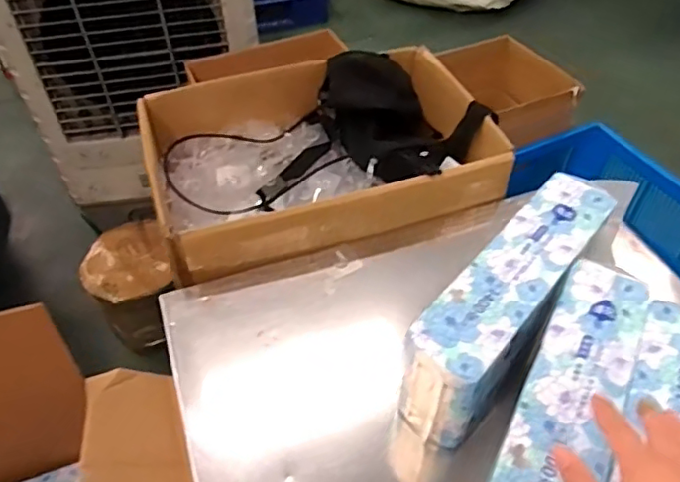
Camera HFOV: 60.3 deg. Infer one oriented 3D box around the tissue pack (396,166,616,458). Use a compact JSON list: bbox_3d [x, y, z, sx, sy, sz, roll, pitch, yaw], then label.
[{"bbox_3d":[0.211,0.071,0.721,0.093,0.140,0.360,31,55,26],"label":"tissue pack"}]

